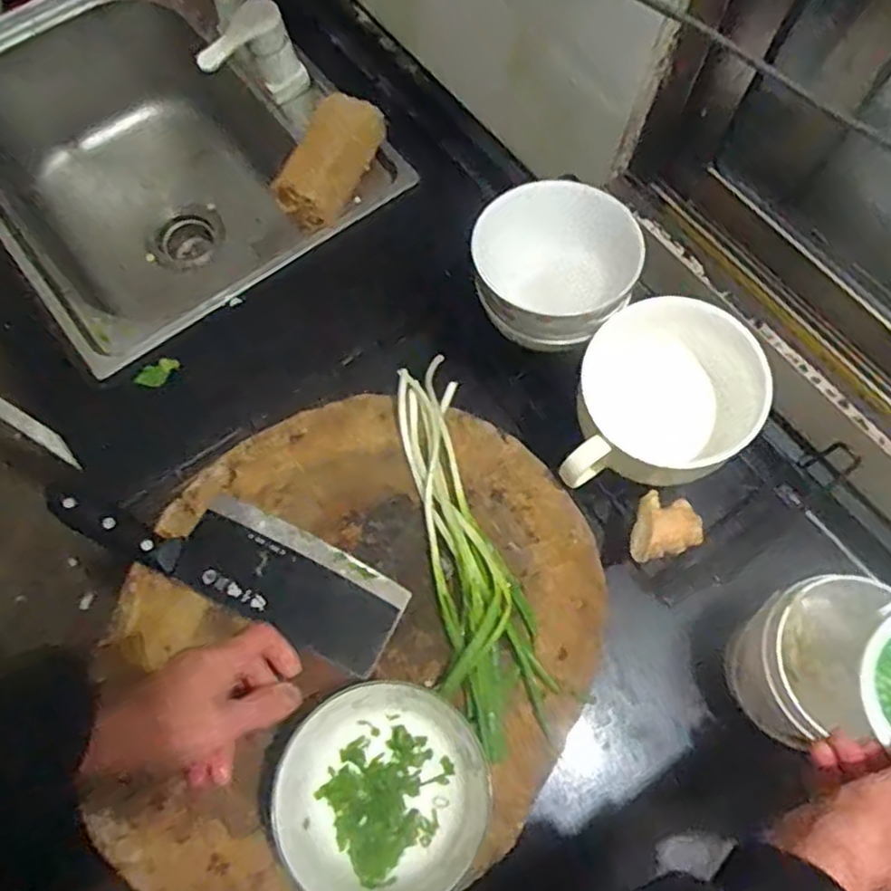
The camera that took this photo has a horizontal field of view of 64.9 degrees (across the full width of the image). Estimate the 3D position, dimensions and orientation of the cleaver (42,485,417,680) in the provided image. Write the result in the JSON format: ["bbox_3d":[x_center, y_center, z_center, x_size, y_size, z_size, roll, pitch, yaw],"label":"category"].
[{"bbox_3d":[-0.170,0.086,0.562,0.281,0.025,0.075,25,70,8],"label":"cleaver"}]

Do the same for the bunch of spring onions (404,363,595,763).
[{"bbox_3d":[0.011,0.080,0.574,0.092,0.022,0.311,-19,71,-9],"label":"bunch of spring onions"}]

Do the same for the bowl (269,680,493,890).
[{"bbox_3d":[-0.041,0.244,0.481,0.141,0.067,0.143,1,69,-2],"label":"bowl"}]

